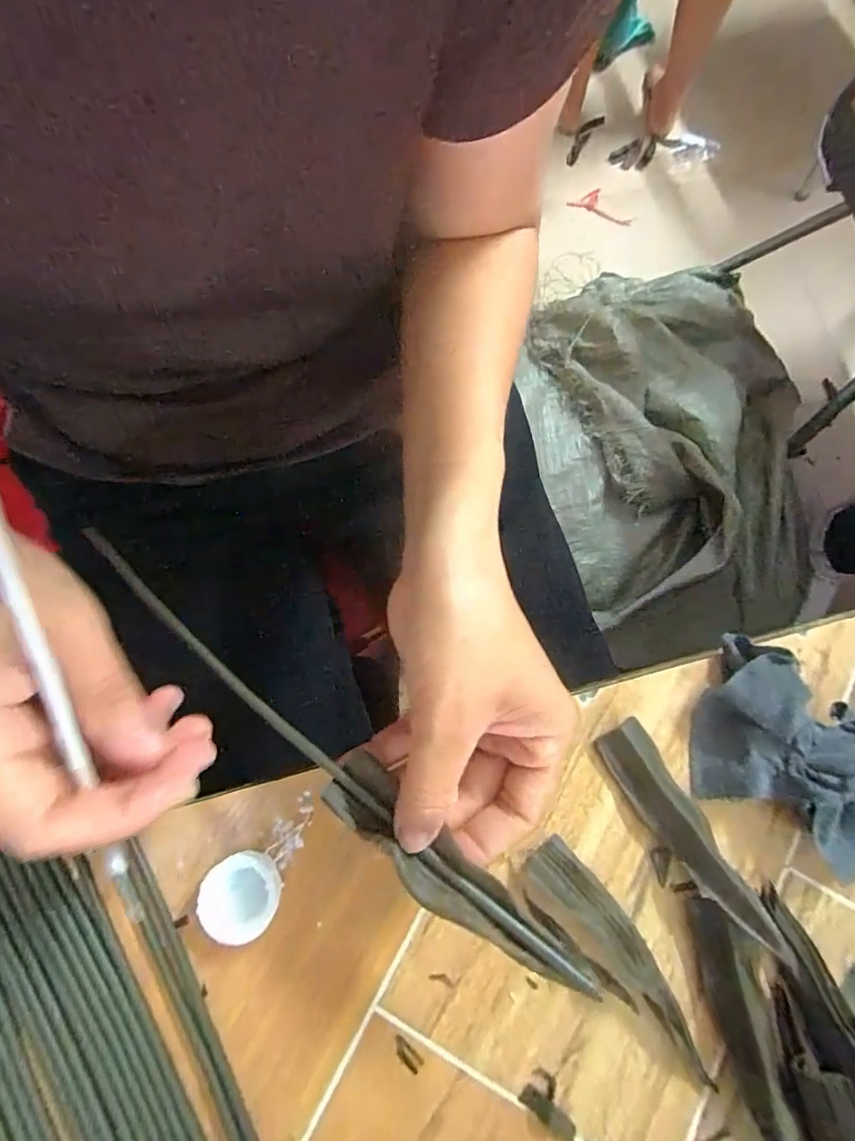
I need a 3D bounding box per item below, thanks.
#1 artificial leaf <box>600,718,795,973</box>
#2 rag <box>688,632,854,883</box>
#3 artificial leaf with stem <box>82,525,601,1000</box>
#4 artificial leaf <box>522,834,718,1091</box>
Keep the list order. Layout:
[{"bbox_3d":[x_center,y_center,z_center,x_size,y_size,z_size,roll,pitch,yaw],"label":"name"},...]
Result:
[{"bbox_3d":[0.117,0.117,0.233,0.024,0.014,0.103,-31,69,-7],"label":"artificial leaf"},{"bbox_3d":[0.200,0.092,0.238,0.142,0.036,0.088,20,79,2],"label":"rag"},{"bbox_3d":[-0.057,0.062,0.209,0.269,0.011,0.021,36,80,17],"label":"artificial leaf with stem"},{"bbox_3d":[0.086,0.167,0.228,0.027,0.011,0.104,-43,83,-9],"label":"artificial leaf"}]

